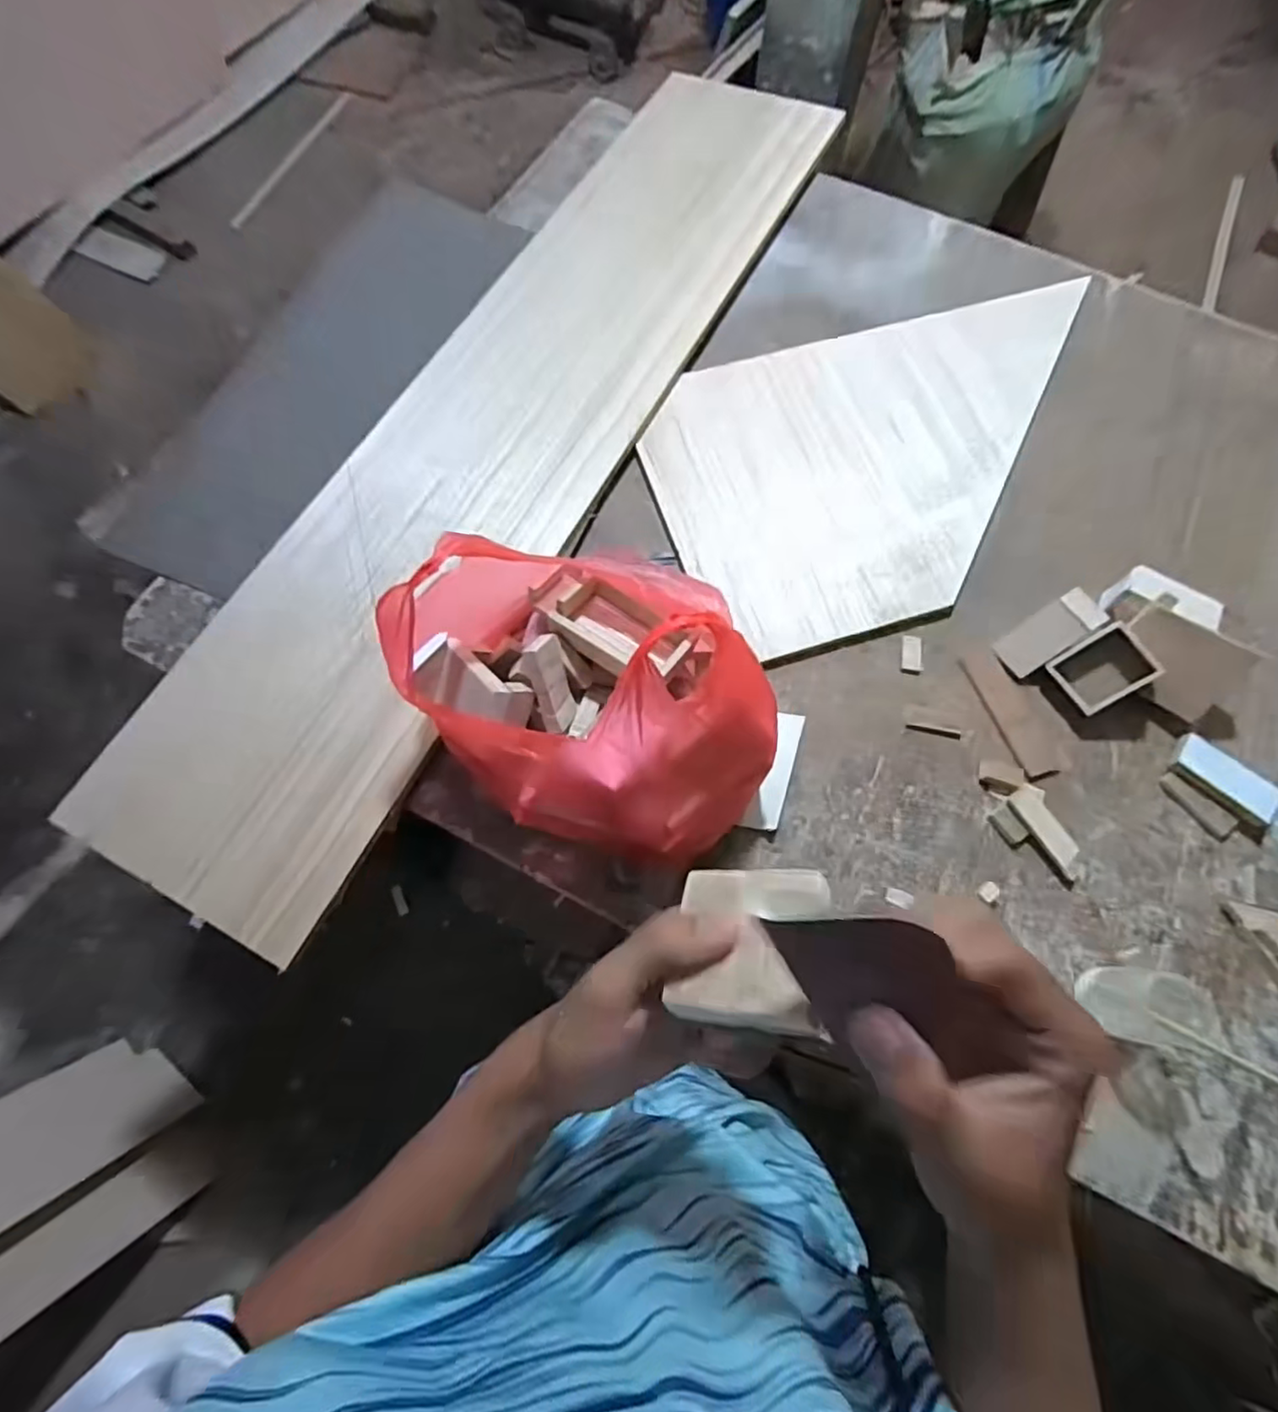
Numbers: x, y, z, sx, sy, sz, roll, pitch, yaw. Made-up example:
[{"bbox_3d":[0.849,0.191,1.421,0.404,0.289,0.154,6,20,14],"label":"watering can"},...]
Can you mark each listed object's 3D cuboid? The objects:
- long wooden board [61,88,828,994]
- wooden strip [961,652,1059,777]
[{"bbox_3d":[-0.158,-0.412,0.860,0.330,0.030,1.434,27,73,8],"label":"long wooden board"},{"bbox_3d":[0.438,0.005,0.748,0.050,0.012,0.156,-17,72,-7],"label":"wooden strip"}]

